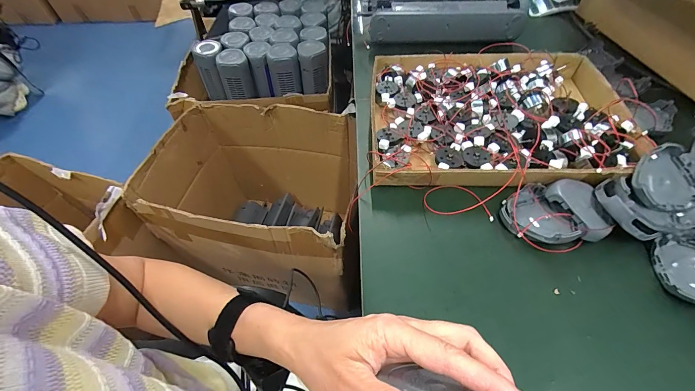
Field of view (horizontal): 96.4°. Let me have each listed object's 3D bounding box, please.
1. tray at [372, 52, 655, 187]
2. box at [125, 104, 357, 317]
[{"bbox_3d":[0.225,-0.125,0.484,0.374,0.053,0.280,2,55,3],"label":"tray"},{"bbox_3d":[-0.247,0.031,0.952,0.562,0.440,0.399,9,56,8],"label":"box"}]

